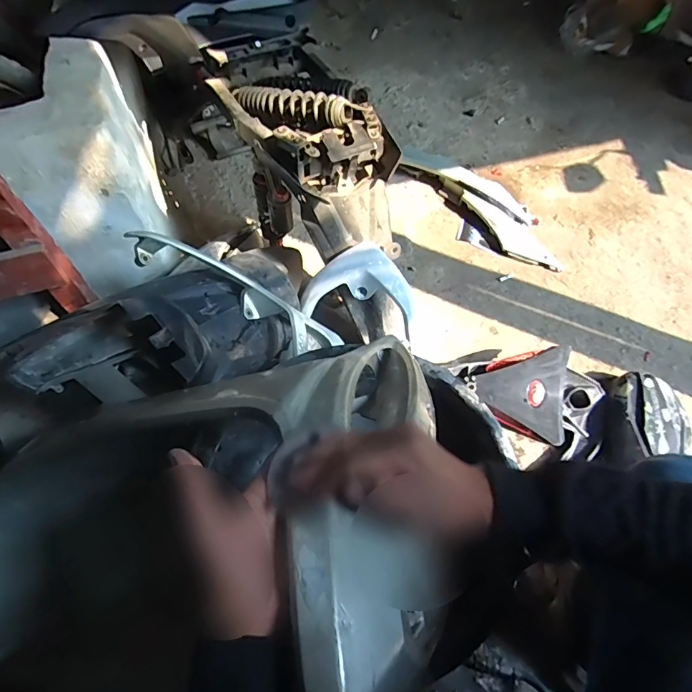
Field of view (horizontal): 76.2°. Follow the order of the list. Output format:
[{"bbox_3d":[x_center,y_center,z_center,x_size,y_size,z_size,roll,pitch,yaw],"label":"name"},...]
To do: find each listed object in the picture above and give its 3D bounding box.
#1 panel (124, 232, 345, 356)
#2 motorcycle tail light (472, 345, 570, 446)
[{"bbox_3d":[-0.186,-0.079,0.790,0.400,0.060,0.092,29,63,-16],"label":"panel"},{"bbox_3d":[0.358,0.097,0.913,0.197,0.060,0.198,5,90,0],"label":"motorcycle tail light"}]

